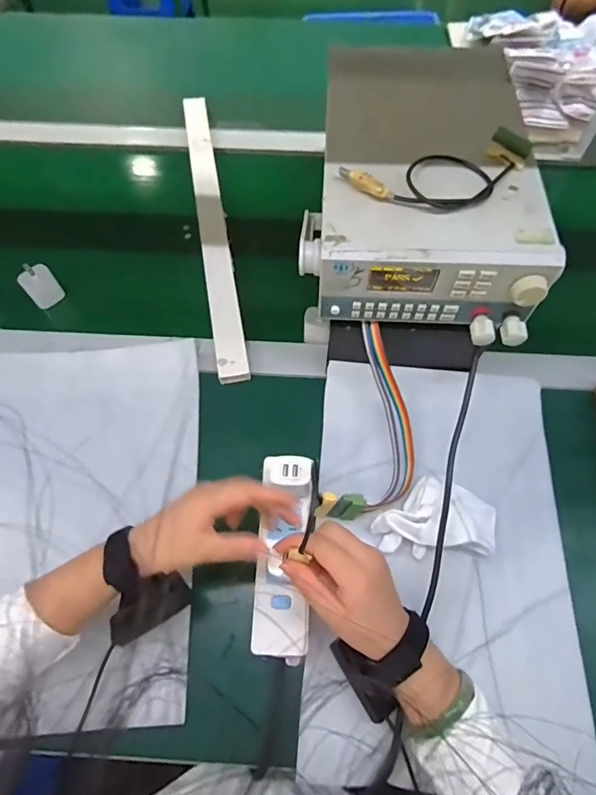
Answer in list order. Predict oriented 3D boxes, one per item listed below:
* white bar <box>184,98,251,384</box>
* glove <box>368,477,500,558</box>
[{"bbox_3d":[-0.132,-0.276,0.688,0.039,0.022,0.572,-10,63,-5],"label":"white bar"},{"bbox_3d":[0.144,0.123,0.476,0.127,0.035,0.082,-1,63,0],"label":"glove"}]

